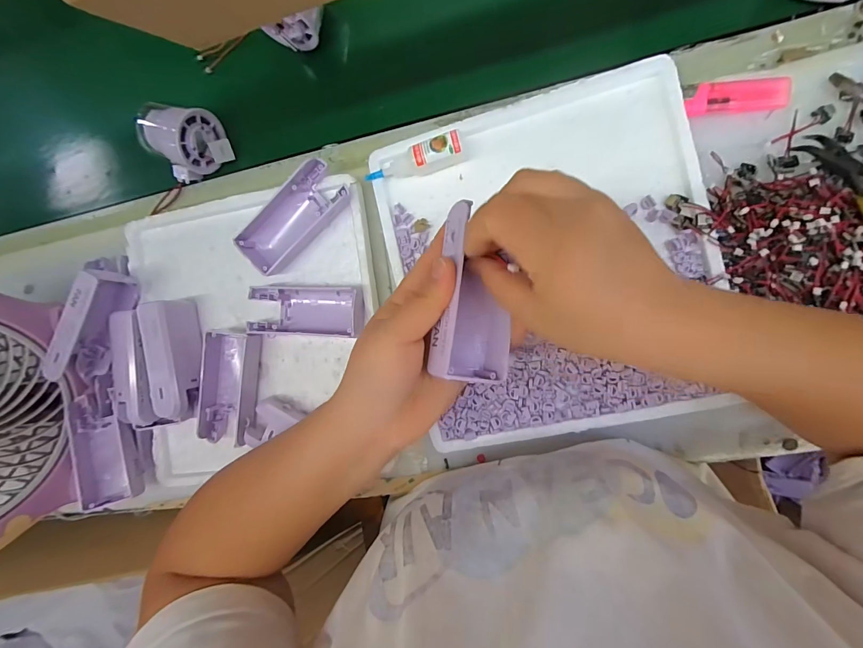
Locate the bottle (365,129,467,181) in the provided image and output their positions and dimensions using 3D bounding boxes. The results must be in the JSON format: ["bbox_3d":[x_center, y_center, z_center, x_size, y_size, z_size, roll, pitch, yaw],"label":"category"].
[{"bbox_3d":[-0.013,-0.137,0.321,0.088,0.023,0.023,-17,88,10],"label":"bottle"}]

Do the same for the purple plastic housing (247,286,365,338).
[{"bbox_3d":[-0.112,-0.012,0.341,0.109,0.026,0.046,3,92,10],"label":"purple plastic housing"}]

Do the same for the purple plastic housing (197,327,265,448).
[{"bbox_3d":[-0.189,0.059,0.357,0.047,0.030,0.101,3,92,10],"label":"purple plastic housing"}]

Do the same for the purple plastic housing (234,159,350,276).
[{"bbox_3d":[-0.125,-0.096,0.340,0.106,0.030,0.047,-41,84,9],"label":"purple plastic housing"}]

